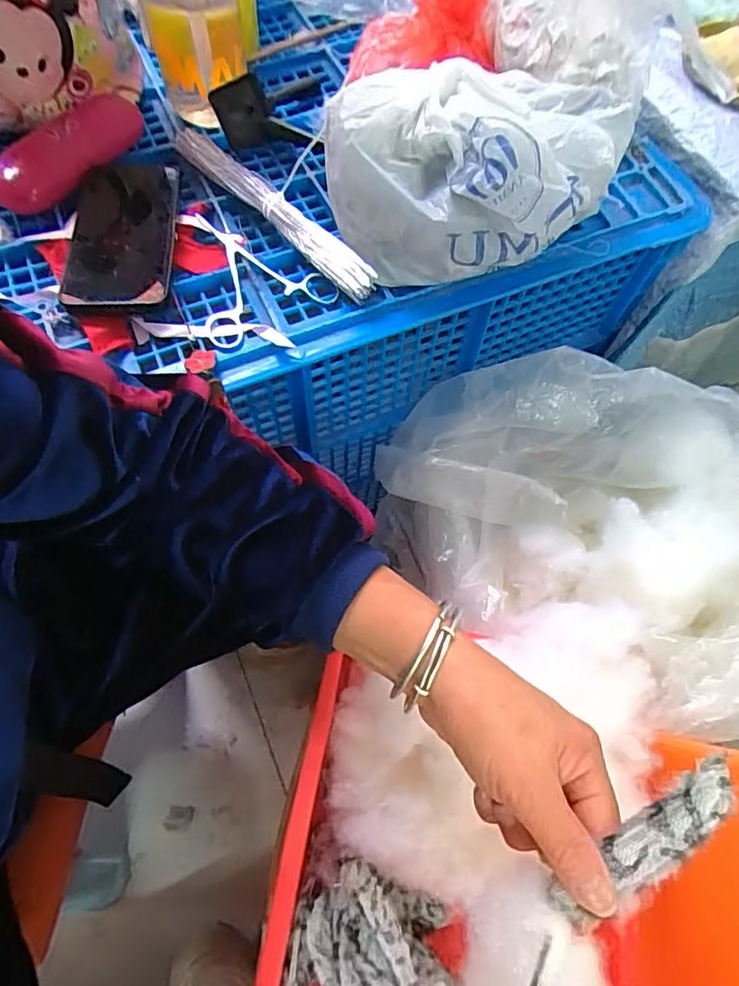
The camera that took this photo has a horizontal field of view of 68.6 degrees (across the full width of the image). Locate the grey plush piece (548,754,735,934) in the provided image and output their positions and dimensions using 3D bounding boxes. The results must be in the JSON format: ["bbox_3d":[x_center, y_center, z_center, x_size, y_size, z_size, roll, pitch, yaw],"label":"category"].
[{"bbox_3d":[0.130,0.164,0.251,0.101,0.010,0.025,-38,73,-4],"label":"grey plush piece"}]

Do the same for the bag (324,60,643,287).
[{"bbox_3d":[0.090,-0.252,0.423,0.239,0.094,0.133,-8,67,-6],"label":"bag"}]

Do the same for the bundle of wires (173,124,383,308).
[{"bbox_3d":[-0.087,-0.251,0.470,0.025,0.021,0.253,-40,74,-18],"label":"bundle of wires"}]

